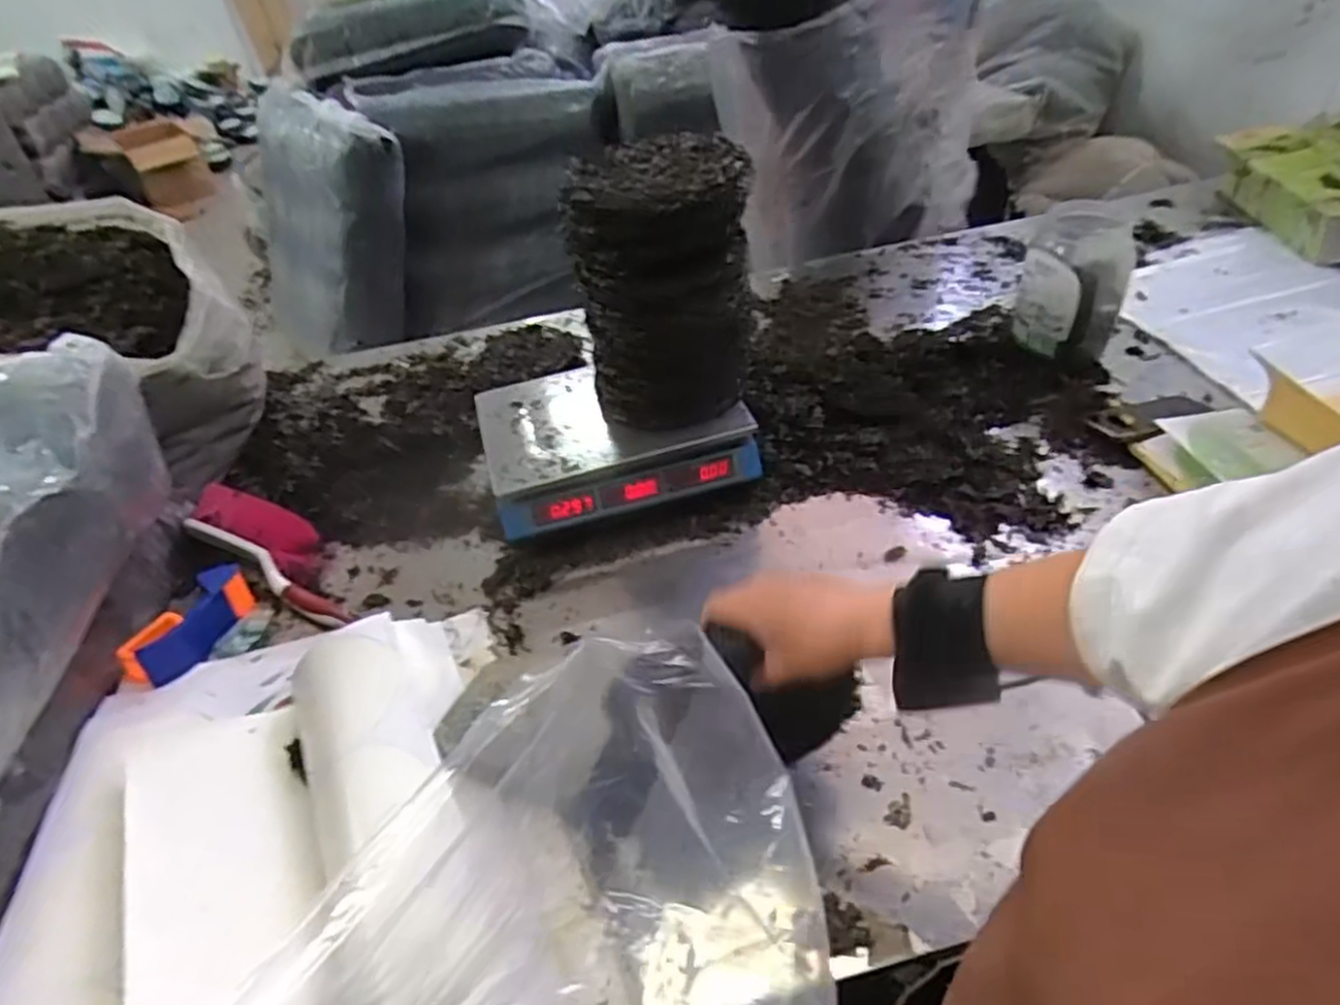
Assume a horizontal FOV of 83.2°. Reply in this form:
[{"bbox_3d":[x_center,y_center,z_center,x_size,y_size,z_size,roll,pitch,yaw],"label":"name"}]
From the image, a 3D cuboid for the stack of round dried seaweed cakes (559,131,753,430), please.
[{"bbox_3d":[-0.005,-0.266,0.939,0.207,0.288,0.198,-8,42,-1],"label":"stack of round dried seaweed cakes"}]

